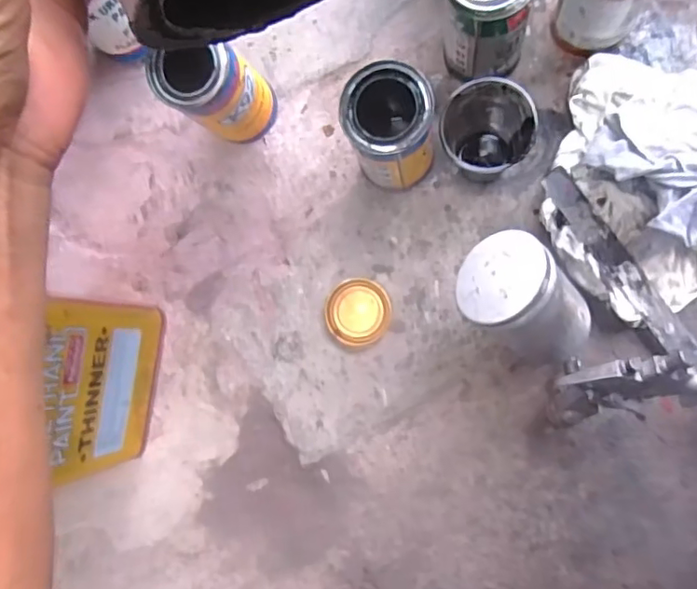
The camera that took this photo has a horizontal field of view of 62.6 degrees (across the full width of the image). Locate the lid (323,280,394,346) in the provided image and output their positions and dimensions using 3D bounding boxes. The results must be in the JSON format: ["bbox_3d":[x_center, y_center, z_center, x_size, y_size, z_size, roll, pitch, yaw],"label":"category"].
[{"bbox_3d":[0.010,0.017,0.574,0.063,0.004,0.064,-8,87,9],"label":"lid"}]

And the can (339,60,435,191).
[{"bbox_3d":[0.039,-0.145,0.516,0.071,0.130,0.073,0,88,9],"label":"can"}]

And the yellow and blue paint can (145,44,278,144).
[{"bbox_3d":[-0.120,-0.189,0.544,0.079,0.134,0.070,-30,84,7],"label":"yellow and blue paint can"}]

